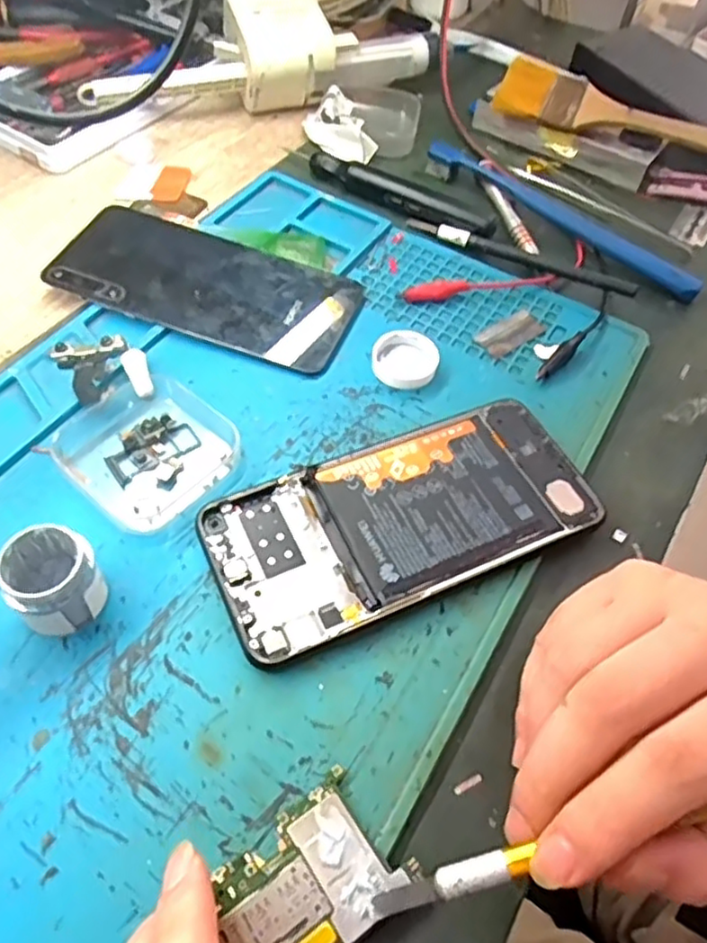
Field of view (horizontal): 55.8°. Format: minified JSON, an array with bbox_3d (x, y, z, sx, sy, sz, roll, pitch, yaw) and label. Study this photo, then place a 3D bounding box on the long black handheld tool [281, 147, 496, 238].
[{"bbox_3d":[0.022,-0.171,0.405,0.135,0.014,0.015,27,57,14],"label":"long black handheld tool"}]

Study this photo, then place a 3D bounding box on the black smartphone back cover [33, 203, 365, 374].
[{"bbox_3d":[-0.076,-0.098,0.348,0.152,0.009,0.072,19,56,9],"label":"black smartphone back cover"}]

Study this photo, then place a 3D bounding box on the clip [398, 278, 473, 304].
[{"bbox_3d":[0.043,-0.096,0.355,0.038,0.009,0.010,-8,56,-10],"label":"clip"}]

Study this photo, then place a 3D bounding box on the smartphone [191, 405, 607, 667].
[{"bbox_3d":[0.019,0.016,0.276,0.155,0.010,0.077,-19,59,-17],"label":"smartphone"}]

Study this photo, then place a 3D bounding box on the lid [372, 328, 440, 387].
[{"bbox_3d":[0.026,-0.056,0.327,0.031,0.010,0.033,2,55,-3],"label":"lid"}]

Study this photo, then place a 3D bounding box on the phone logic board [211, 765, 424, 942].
[{"bbox_3d":[-0.015,0.124,0.198,0.058,0.005,0.038,-33,64,-24],"label":"phone logic board"}]

